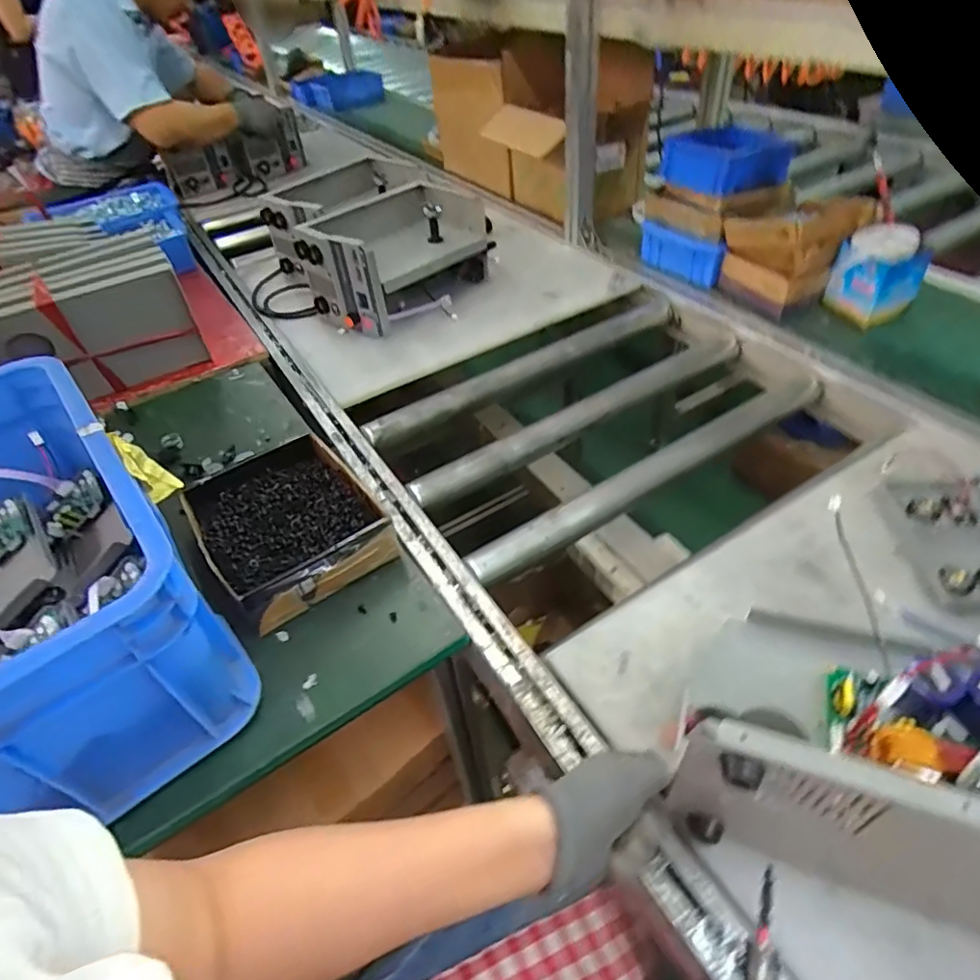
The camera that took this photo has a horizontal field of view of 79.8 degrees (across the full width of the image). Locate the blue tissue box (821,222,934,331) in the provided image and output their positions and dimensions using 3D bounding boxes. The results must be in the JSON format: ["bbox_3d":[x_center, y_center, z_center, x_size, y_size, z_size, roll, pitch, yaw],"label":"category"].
[{"bbox_3d":[0.585,-0.320,0.898,0.104,0.130,0.098,-20,47,-14],"label":"blue tissue box"}]

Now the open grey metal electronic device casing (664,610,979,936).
[{"bbox_3d":[0.287,0.169,0.399,0.265,0.146,0.177,13,48,17],"label":"open grey metal electronic device casing"}]

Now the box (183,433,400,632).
[{"bbox_3d":[-0.222,0.037,0.652,0.171,0.065,0.209,-30,50,-23],"label":"box"}]

